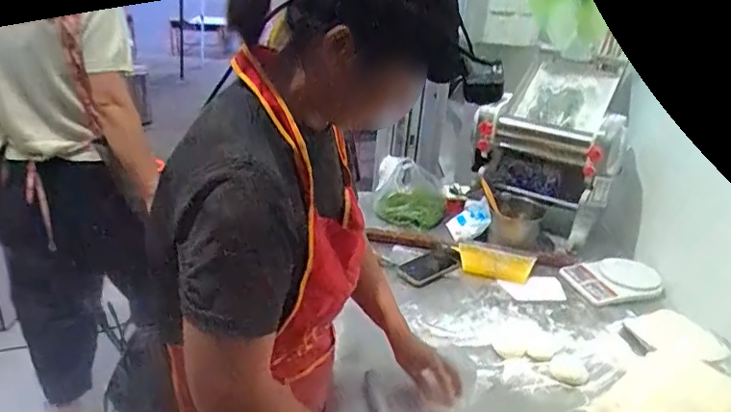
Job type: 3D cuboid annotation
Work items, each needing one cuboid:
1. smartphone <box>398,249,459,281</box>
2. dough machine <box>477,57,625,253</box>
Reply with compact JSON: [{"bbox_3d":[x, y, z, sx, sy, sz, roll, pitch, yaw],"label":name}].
[{"bbox_3d":[0.159,0.140,1.313,0.160,0.010,0.066,-16,42,-28],"label":"smartphone"},{"bbox_3d":[0.506,-0.160,1.446,0.315,0.386,0.337,17,28,25],"label":"dough machine"}]

